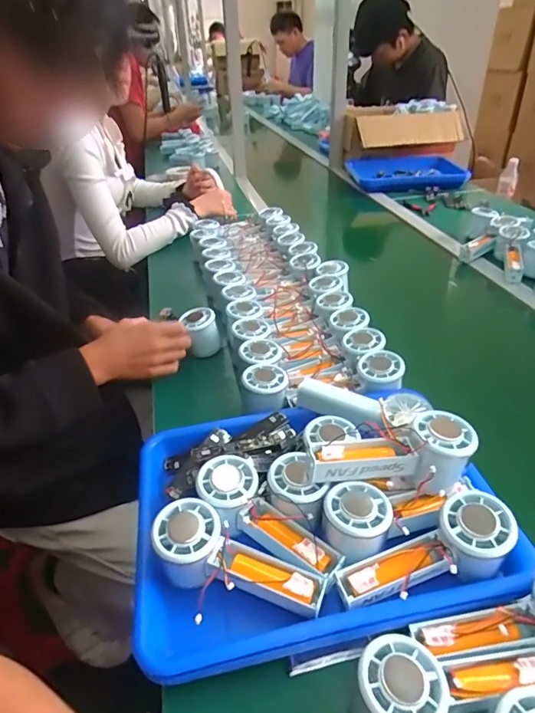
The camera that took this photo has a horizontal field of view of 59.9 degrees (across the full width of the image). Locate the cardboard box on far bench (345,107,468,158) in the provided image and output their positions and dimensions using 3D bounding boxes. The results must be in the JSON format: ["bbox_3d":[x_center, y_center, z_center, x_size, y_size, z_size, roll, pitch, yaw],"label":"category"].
[{"bbox_3d":[0.456,-0.761,1.573,0.377,0.130,0.210,-11,36,-10],"label":"cardboard box on far bench"}]

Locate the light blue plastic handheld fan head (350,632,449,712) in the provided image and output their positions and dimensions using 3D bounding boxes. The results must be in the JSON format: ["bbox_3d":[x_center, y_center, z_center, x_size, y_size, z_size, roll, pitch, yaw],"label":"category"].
[{"bbox_3d":[0.092,0.238,0.324,0.055,0.062,0.057,-2,35,2],"label":"light blue plastic handheld fan head"}]

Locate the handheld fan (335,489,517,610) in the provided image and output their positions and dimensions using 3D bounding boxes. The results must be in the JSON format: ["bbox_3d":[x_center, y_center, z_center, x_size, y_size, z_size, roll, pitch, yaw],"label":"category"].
[{"bbox_3d":[0.134,0.171,0.391,0.151,0.047,0.049,-25,38,-2],"label":"handheld fan"}]

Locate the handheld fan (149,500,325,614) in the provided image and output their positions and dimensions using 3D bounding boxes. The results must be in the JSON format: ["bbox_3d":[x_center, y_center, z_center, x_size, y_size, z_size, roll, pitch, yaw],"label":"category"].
[{"bbox_3d":[-0.029,0.182,0.398,0.152,0.051,0.060,21,40,11],"label":"handheld fan"}]

